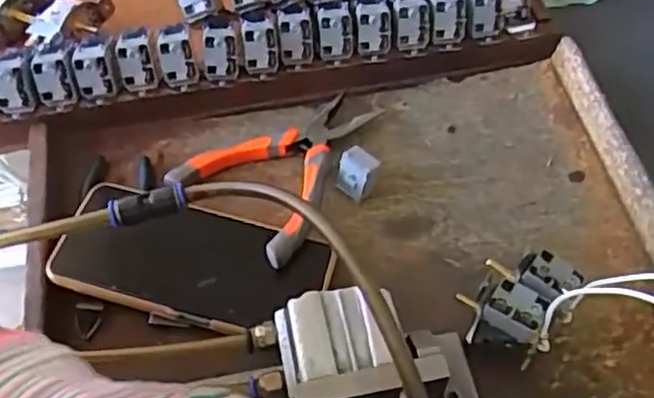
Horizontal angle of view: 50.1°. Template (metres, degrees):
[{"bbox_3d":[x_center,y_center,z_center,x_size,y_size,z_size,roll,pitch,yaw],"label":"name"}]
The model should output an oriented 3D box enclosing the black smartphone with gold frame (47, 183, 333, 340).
[{"bbox_3d":[-0.082,0.038,0.429,0.159,0.011,0.077,15,49,7],"label":"black smartphone with gold frame"}]

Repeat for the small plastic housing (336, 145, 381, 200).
[{"bbox_3d":[0.020,-0.016,0.467,0.023,0.031,0.021,37,65,23],"label":"small plastic housing"}]

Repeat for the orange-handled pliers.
[{"bbox_3d":[-0.022,-0.027,0.473,0.101,0.032,0.140,35,64,22],"label":"orange-handled pliers"}]

